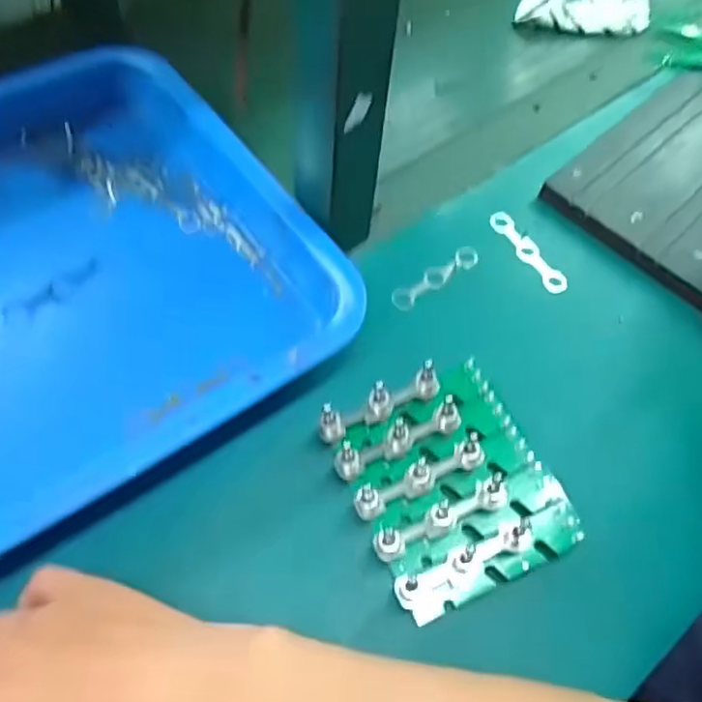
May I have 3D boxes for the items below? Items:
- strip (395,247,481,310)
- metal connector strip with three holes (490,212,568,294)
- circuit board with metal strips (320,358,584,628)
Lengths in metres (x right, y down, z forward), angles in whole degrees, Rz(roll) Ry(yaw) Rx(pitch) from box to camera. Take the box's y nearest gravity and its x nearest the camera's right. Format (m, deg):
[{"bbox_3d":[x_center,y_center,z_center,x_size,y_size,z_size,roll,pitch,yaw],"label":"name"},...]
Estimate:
[{"bbox_3d":[0.062,-0.054,0.469,0.083,0.007,0.018,-36,69,-21],"label":"strip"},{"bbox_3d":[0.133,-0.075,0.486,0.017,0.006,0.080,-26,66,-17],"label":"metal connector strip with three holes"},{"bbox_3d":[0.057,0.073,0.370,0.109,0.033,0.122,-21,64,-15],"label":"circuit board with metal strips"}]

